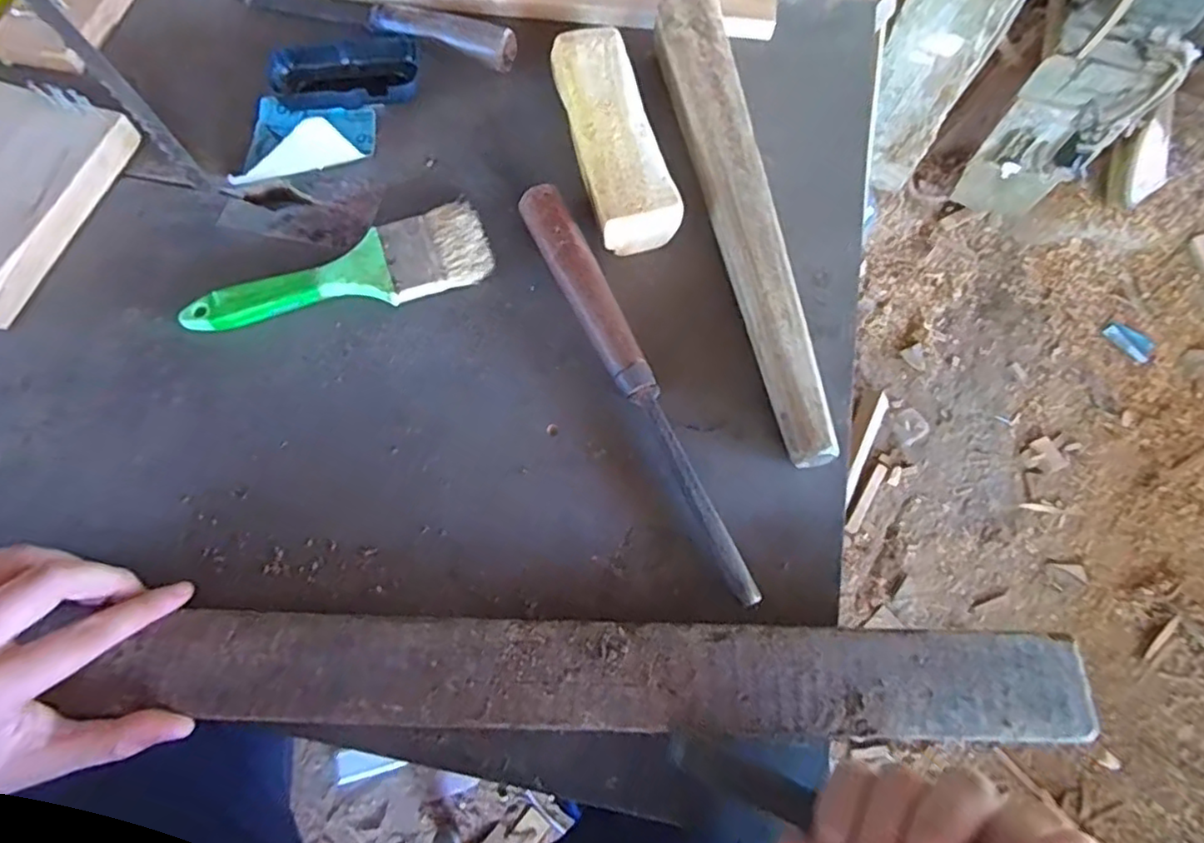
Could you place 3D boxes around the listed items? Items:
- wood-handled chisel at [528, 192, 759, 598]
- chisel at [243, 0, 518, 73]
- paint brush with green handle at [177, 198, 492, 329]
[{"bbox_3d":[0.020,-0.027,0.392,0.026,0.024,0.292,-23,70,-10],"label":"wood-handled chisel"},{"bbox_3d":[-0.185,-0.329,0.505,0.245,0.023,0.041,20,68,7],"label":"chisel"},{"bbox_3d":[-0.174,-0.099,0.422,0.197,0.018,0.062,-17,69,-8],"label":"paint brush with green handle"}]

